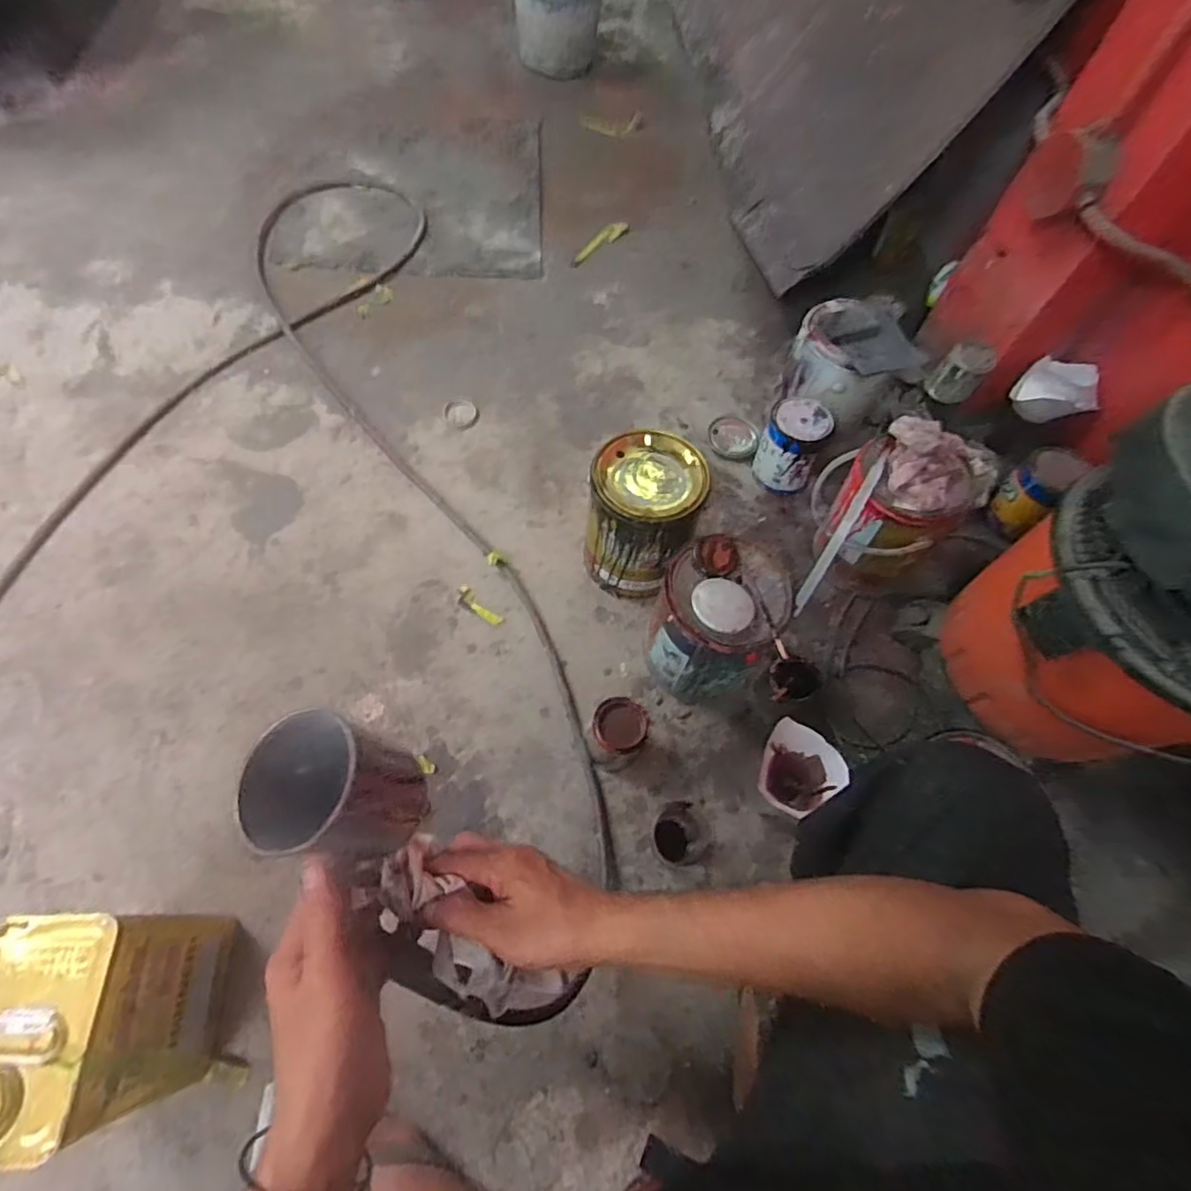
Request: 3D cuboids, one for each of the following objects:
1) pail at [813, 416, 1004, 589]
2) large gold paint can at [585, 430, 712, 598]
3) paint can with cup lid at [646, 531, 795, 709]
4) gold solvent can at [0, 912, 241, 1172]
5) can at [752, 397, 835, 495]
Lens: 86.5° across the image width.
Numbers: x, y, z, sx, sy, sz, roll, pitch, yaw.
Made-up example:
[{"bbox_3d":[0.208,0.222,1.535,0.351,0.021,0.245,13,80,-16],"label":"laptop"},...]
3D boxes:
[{"bbox_3d":[0.427,-0.126,0.943,0.200,0.222,0.163,37,66,13],"label":"pail"},{"bbox_3d":[0.069,-0.111,0.929,0.148,0.195,0.149,2,63,-4],"label":"large gold paint can"},{"bbox_3d":[0.158,0.042,0.854,0.142,0.216,0.151,2,63,-4],"label":"paint can with cup lid"},{"bbox_3d":[-0.461,0.392,0.588,0.110,0.204,0.166,-2,63,-6],"label":"gold solvent can"},{"bbox_3d":[0.328,-0.254,1.058,0.098,0.106,0.102,20,62,6],"label":"can"}]

